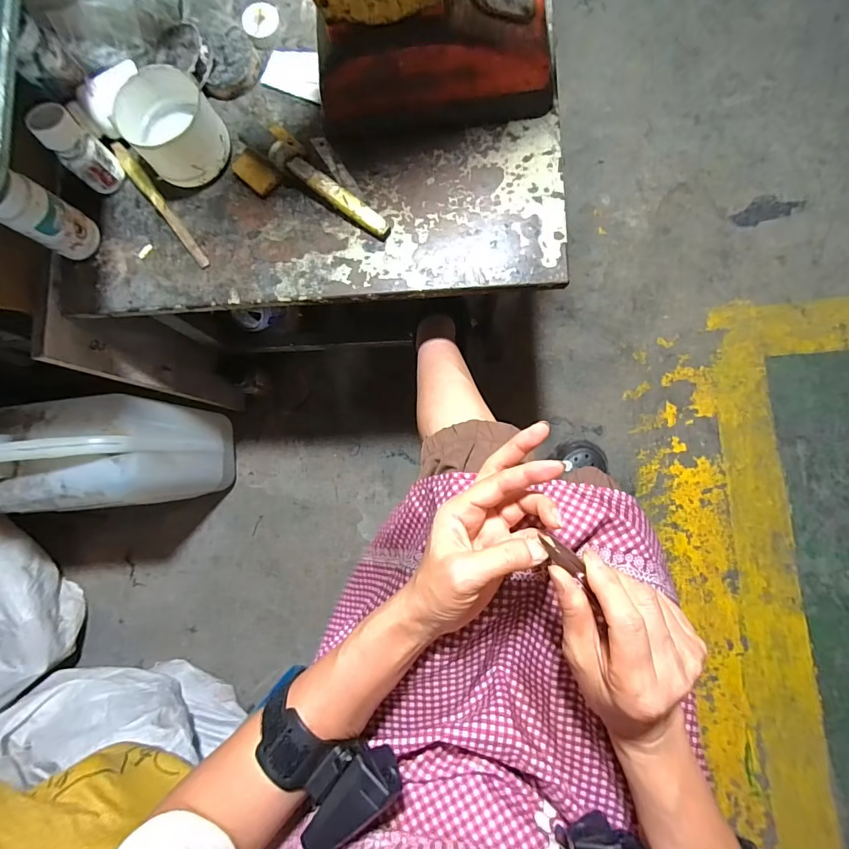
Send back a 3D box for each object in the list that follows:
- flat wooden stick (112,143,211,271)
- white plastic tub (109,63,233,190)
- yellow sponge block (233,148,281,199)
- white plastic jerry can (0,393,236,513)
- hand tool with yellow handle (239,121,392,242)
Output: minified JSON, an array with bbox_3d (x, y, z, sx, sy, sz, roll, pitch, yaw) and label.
[{"bbox_3d":[-0.286,-0.238,0.468,0.017,0.010,0.171,-40,83,1],"label":"flat wooden stick"},{"bbox_3d":[-0.259,-0.307,0.451,0.089,0.059,0.087,0,85,5],"label":"white plastic tub"},{"bbox_3d":[-0.184,-0.275,0.471,0.053,0.011,0.034,43,90,7],"label":"yellow sponge block"},{"bbox_3d":[-0.474,0.054,0.668,0.214,0.287,0.150,-11,85,4],"label":"white plastic jerry can"},{"bbox_3d":[-0.110,-0.254,0.450,0.177,0.034,0.026,35,89,7],"label":"hand tool with yellow handle"}]

